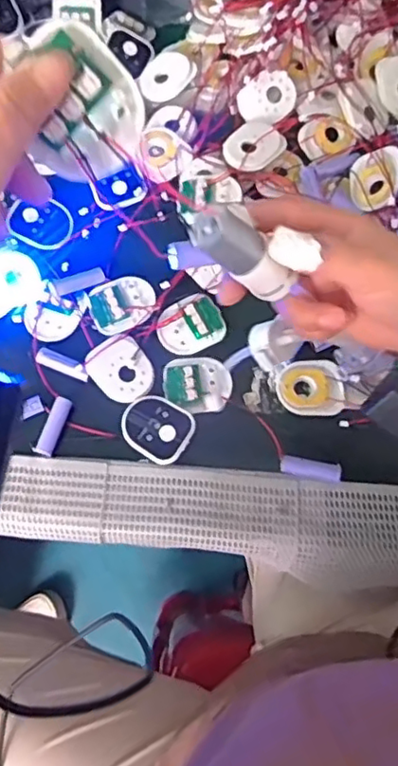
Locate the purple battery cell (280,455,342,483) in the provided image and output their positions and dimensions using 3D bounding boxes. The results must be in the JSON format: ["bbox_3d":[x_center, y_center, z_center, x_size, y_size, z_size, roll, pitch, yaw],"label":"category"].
[{"bbox_3d":[0.092,0.072,0.504,0.049,0.013,0.017,7,70,3],"label":"purple battery cell"}]

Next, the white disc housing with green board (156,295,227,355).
[{"bbox_3d":[-0.007,-0.051,0.546,0.058,0.011,0.047,-21,71,-7],"label":"white disc housing with green board"}]

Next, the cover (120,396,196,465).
[{"bbox_3d":[-0.035,0.038,0.514,0.057,0.011,0.049,28,73,10],"label":"cover"}]

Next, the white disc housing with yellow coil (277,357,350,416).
[{"bbox_3d":[0.096,0.005,0.527,0.057,0.012,0.050,-4,70,-1],"label":"white disc housing with yellow coil"}]

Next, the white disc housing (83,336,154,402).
[{"bbox_3d":[-0.066,-0.013,0.526,0.046,0.008,0.056,-38,74,-12],"label":"white disc housing"}]

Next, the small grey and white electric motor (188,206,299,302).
[{"bbox_3d":[0.023,-0.064,0.306,0.061,0.019,0.021,35,67,-35],"label":"small grey and white electric motor"}]

